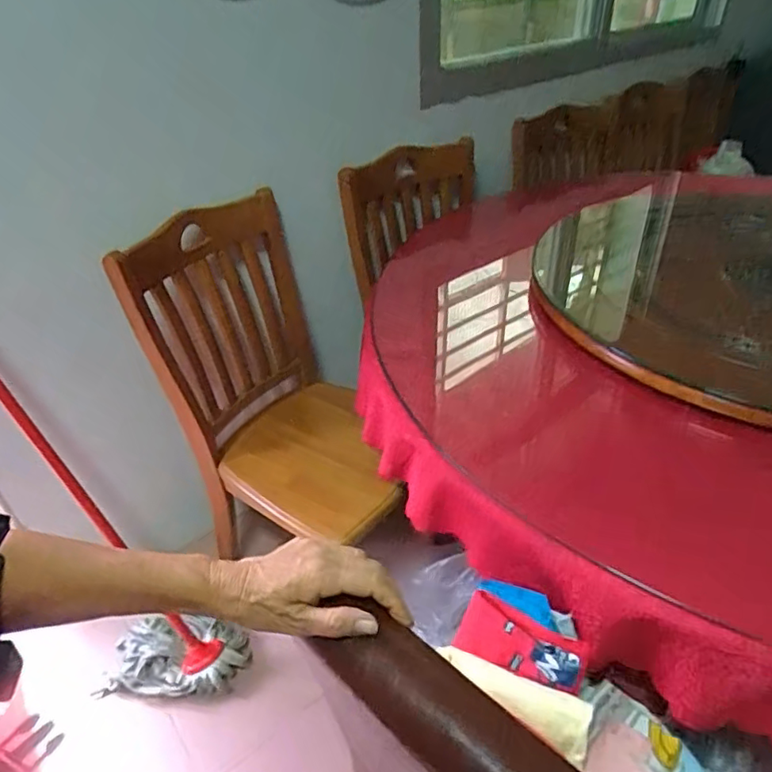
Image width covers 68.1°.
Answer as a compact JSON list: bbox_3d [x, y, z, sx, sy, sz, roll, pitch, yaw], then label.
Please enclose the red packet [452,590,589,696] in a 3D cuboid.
[{"bbox_3d":[0.151,0.287,0.646,0.146,0.040,0.060,16,41,22],"label":"red packet"}]

